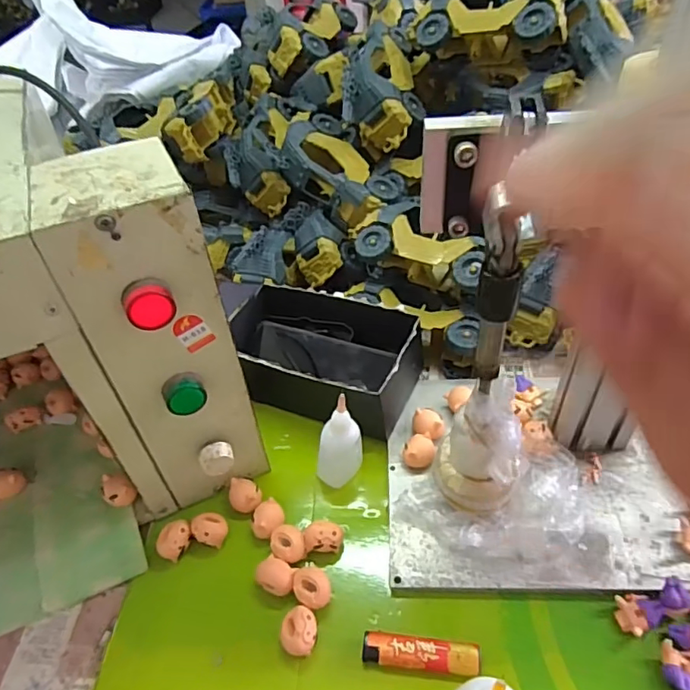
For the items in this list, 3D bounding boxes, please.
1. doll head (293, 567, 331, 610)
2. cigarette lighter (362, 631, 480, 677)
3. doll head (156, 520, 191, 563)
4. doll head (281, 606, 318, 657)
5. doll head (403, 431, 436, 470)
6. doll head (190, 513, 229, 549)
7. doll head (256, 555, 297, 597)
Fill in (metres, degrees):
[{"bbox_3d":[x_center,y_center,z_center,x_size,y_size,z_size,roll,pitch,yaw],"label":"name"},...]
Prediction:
[{"bbox_3d":[-0.024,0.183,0.405,0.027,0.019,0.029,-3,48,3],"label":"doll head"},{"bbox_3d":[0.053,0.215,0.375,0.079,0.010,0.020,3,49,9],"label":"cigarette lighter"},{"bbox_3d":[-0.139,0.160,0.441,0.022,0.022,0.029,21,54,22],"label":"doll head"},{"bbox_3d":[-0.032,0.206,0.386,0.025,0.024,0.031,0,49,6],"label":"doll head"},{"bbox_3d":[0.064,0.095,0.471,0.027,0.021,0.028,-3,48,3],"label":"doll head"},{"bbox_3d":[-0.110,0.152,0.445,0.026,0.022,0.025,-3,48,3],"label":"doll head"},{"bbox_3d":[-0.052,0.180,0.415,0.031,0.017,0.024,29,58,28],"label":"doll head"}]

